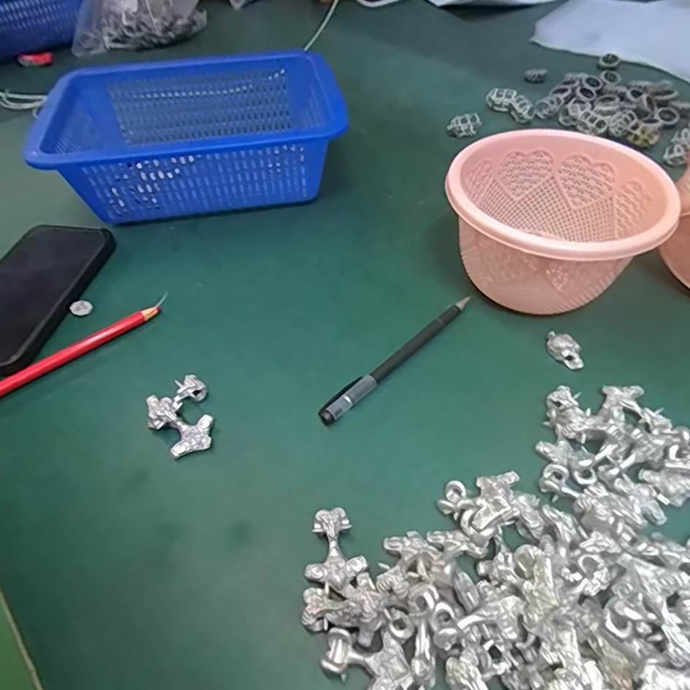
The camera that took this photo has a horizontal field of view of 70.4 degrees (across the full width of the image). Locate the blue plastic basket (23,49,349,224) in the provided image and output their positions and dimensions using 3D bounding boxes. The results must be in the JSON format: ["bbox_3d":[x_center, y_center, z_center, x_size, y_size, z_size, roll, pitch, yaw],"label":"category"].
[{"bbox_3d":[-0.131,-0.199,0.475,0.260,0.097,0.187,-14,51,-8],"label":"blue plastic basket"}]

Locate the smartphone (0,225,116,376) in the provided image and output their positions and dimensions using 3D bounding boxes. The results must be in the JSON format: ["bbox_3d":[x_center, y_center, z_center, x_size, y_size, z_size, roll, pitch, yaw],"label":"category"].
[{"bbox_3d":[-0.251,-0.044,0.390,0.078,0.014,0.158,11,54,5],"label":"smartphone"}]

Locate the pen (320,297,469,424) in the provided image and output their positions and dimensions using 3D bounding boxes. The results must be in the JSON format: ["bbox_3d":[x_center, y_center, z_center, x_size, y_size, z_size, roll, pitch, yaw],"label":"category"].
[{"bbox_3d":[0.040,0.007,0.347,0.150,0.008,0.012,-37,57,-24],"label":"pen"}]

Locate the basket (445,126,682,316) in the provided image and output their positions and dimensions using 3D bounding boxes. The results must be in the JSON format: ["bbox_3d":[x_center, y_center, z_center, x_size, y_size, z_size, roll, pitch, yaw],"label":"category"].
[{"bbox_3d":[0.149,-0.088,0.371,0.139,0.084,0.136,-2,50,2],"label":"basket"}]

